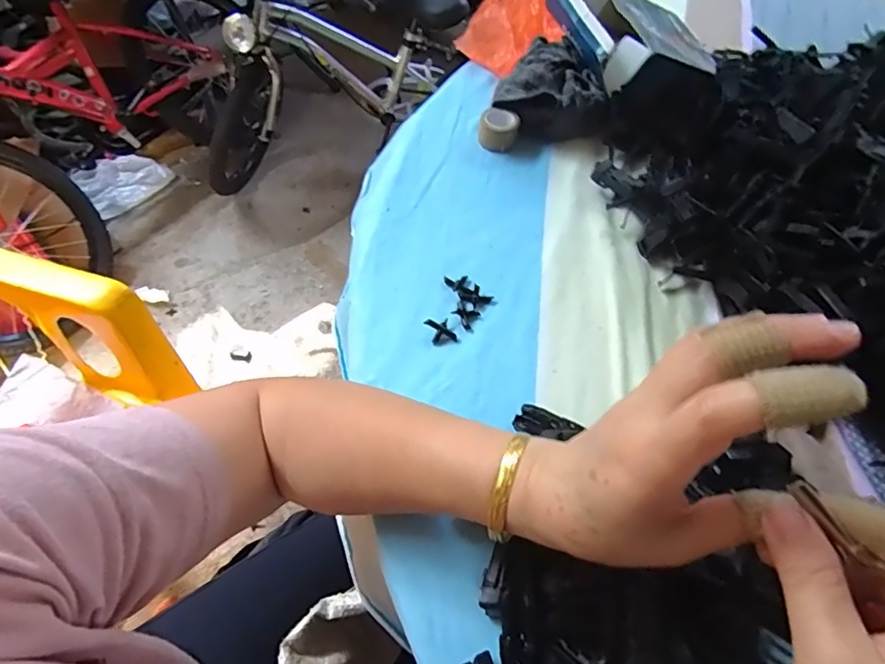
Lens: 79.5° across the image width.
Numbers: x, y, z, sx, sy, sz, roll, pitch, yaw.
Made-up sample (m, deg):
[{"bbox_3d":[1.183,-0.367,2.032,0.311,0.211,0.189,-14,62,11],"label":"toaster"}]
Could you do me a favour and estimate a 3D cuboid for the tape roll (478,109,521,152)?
[{"bbox_3d":[0.054,-0.197,0.518,0.036,0.024,0.036,11,58,4],"label":"tape roll"}]

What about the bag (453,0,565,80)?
[{"bbox_3d":[0.082,-0.355,0.602,0.104,0.054,0.147,21,59,10],"label":"bag"}]

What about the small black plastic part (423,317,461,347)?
[{"bbox_3d":[0.000,0.000,0.399,0.019,0.009,0.022,-20,61,-15],"label":"small black plastic part"}]

